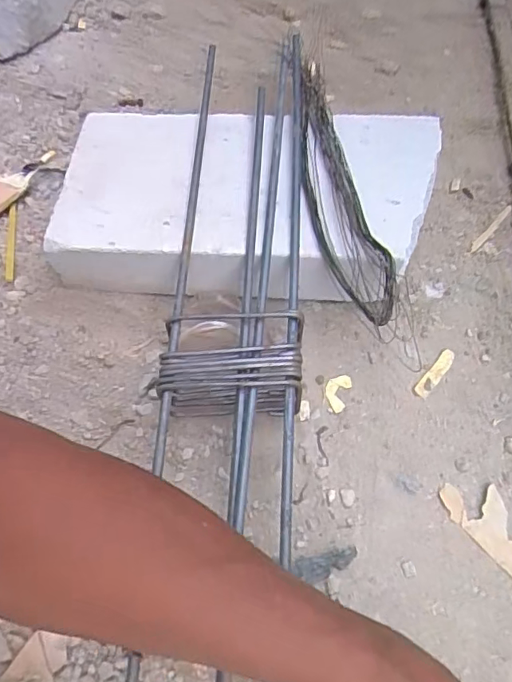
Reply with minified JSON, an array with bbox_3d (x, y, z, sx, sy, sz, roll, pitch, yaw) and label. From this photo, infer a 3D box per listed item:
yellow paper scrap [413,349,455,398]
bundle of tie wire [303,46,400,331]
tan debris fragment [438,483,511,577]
[{"bbox_3d":[0.180,0.032,0.530,0.014,0.004,0.060,38,69,18],"label":"yellow paper scrap"},{"bbox_3d":[0.071,-0.159,0.511,0.054,0.019,0.318,-12,63,-6],"label":"bundle of tie wire"},{"bbox_3d":[0.218,0.173,0.457,0.043,0.006,0.129,-35,68,-16],"label":"tan debris fragment"}]

